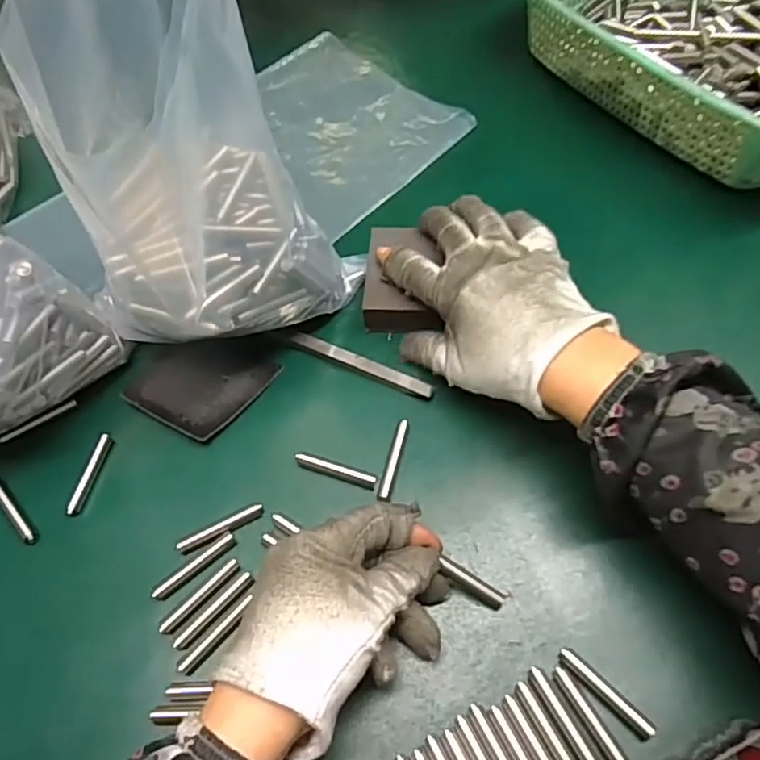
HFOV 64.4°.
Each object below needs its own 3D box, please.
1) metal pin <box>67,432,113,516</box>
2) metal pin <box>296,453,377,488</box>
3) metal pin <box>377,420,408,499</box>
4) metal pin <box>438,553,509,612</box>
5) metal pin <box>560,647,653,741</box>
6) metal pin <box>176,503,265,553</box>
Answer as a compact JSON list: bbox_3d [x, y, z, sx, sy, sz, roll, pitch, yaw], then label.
[{"bbox_3d":[-0.167,0.053,0.347,0.008,0.004,0.049,7,60,9],"label":"metal pin"},{"bbox_3d":[-0.025,0.051,0.341,0.047,0.005,0.008,14,62,13],"label":"metal pin"},{"bbox_3d":[0.008,0.046,0.342,0.007,0.007,0.048,11,61,11],"label":"metal pin"},{"bbox_3d":[0.047,0.100,0.299,0.040,0.010,0.010,38,66,-16],"label":"metal pin"},{"bbox_3d":[0.103,0.143,0.275,0.007,0.007,0.048,-41,65,-18],"label":"metal pin"},{"bbox_3d":[-0.086,0.080,0.325,0.048,0.005,0.006,-26,61,-10],"label":"metal pin"}]

